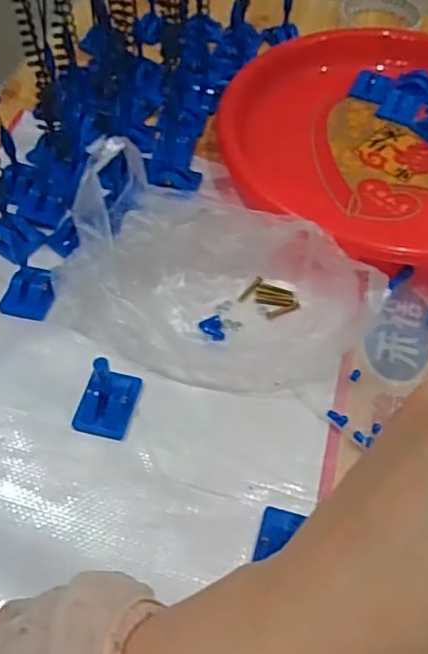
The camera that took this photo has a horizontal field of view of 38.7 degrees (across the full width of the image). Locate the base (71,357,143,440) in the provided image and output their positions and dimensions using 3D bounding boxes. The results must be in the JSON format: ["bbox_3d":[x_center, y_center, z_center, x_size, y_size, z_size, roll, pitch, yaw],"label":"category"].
[{"bbox_3d":[-0.068,0.044,0.384,0.033,0.027,0.042,11,55,7],"label":"base"}]

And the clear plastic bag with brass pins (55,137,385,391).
[{"bbox_3d":[0.005,-0.042,0.403,0.204,0.086,0.137,21,57,14],"label":"clear plastic bag with brass pins"}]

